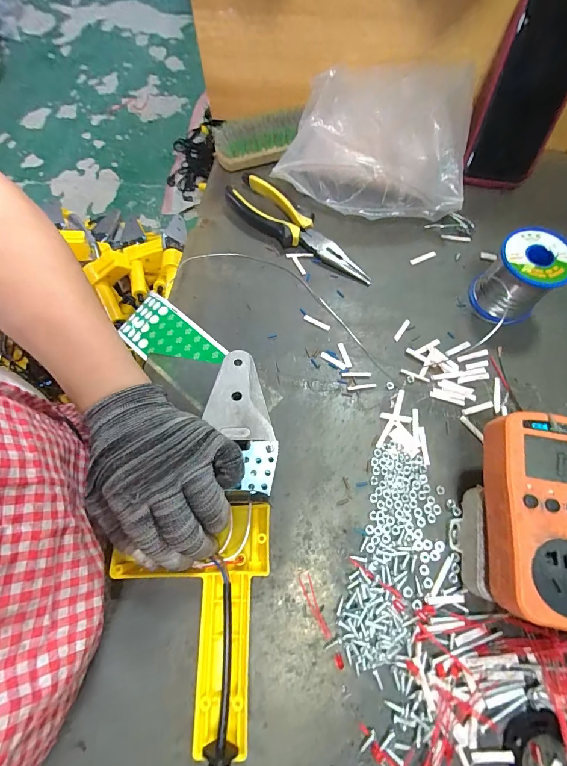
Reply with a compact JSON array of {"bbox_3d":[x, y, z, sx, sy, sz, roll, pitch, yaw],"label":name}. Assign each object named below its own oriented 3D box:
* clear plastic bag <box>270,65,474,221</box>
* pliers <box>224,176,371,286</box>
[{"bbox_3d":[0.104,-0.274,0.393,0.201,0.086,0.142,9,69,4],"label":"clear plastic bag"},{"bbox_3d":[0.012,-0.171,0.385,0.192,0.023,0.044,43,75,16],"label":"pliers"}]

